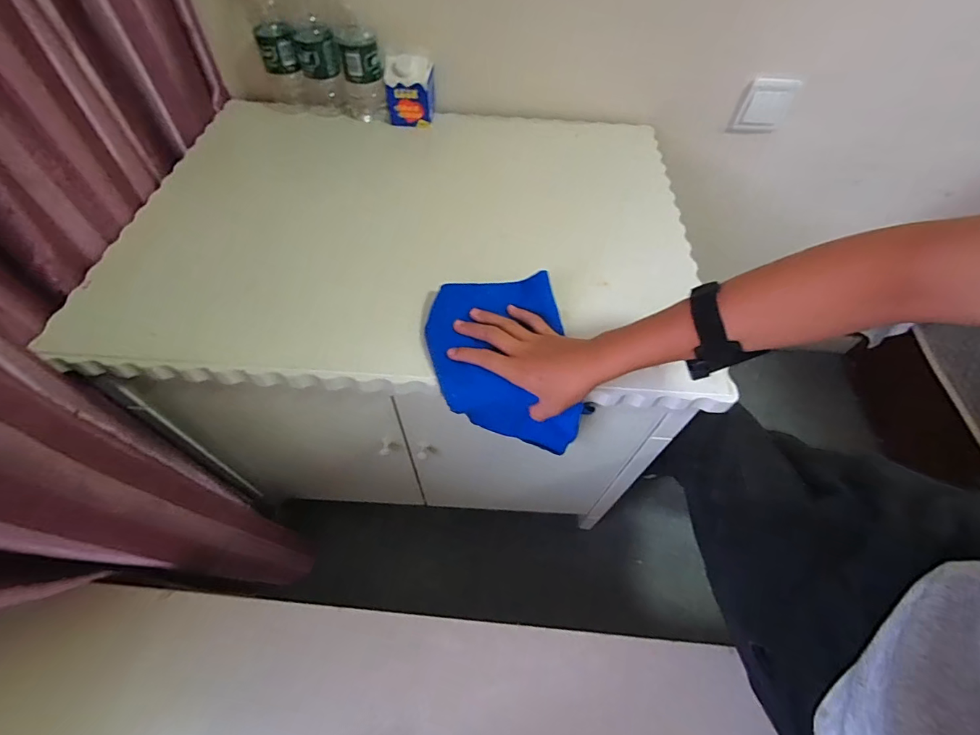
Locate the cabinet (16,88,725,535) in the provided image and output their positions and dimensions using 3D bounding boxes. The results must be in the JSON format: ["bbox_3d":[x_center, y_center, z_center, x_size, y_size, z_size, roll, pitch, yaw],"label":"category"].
[{"bbox_3d":[-0.090,-0.074,0.841,0.743,0.539,0.560,5,56,2],"label":"cabinet"}]

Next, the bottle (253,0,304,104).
[{"bbox_3d":[-0.358,-0.544,0.700,0.064,0.217,0.083,-19,59,-14],"label":"bottle"}]

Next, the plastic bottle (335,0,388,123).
[{"bbox_3d":[-0.220,-0.526,0.696,0.071,0.225,0.066,-15,58,-11],"label":"plastic bottle"}]

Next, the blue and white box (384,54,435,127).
[{"bbox_3d":[-0.137,-0.475,0.737,0.081,0.096,0.041,2,56,0],"label":"blue and white box"}]

